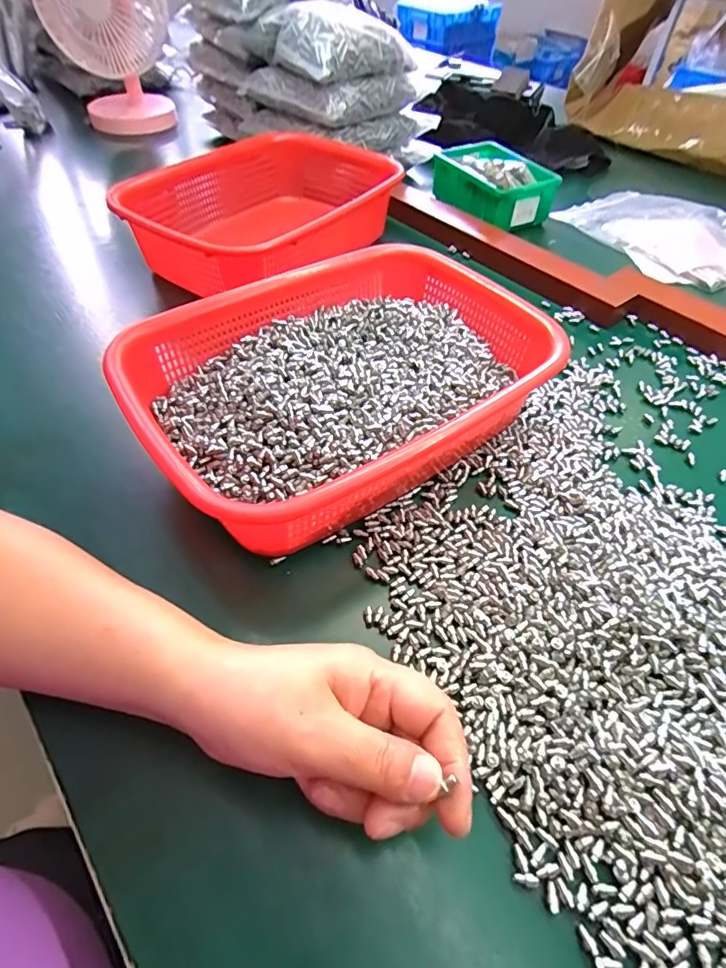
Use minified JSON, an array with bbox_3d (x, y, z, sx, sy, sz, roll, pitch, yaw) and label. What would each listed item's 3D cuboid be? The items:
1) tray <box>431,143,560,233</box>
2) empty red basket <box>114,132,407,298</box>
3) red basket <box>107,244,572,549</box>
[{"bbox_3d":[0.164,-0.388,0.632,0.102,0.047,0.149,-20,54,-16],"label":"tray"},{"bbox_3d":[-0.095,-0.298,0.546,0.201,0.085,0.314,29,57,21],"label":"empty red basket"},{"bbox_3d":[-0.011,-0.075,0.363,0.286,0.074,0.209,-30,57,-22],"label":"red basket"}]

